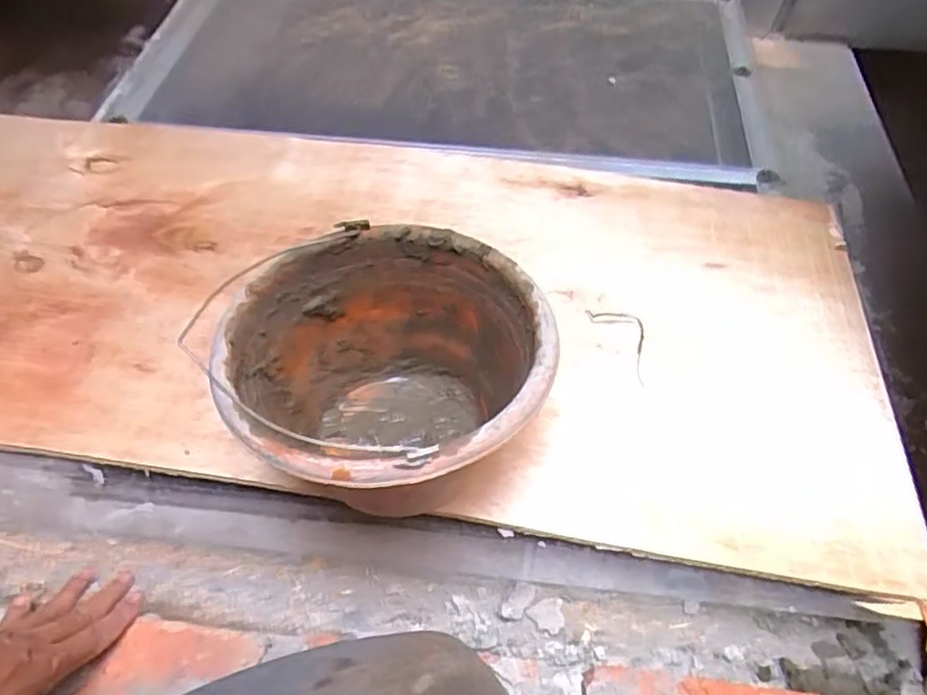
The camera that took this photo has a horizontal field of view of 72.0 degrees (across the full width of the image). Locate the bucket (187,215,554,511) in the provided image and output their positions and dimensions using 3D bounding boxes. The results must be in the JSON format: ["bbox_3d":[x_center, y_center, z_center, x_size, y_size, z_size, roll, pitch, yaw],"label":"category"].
[{"bbox_3d":[-0.060,0.038,0.549,0.245,0.180,0.228,1,55,-2],"label":"bucket"}]

